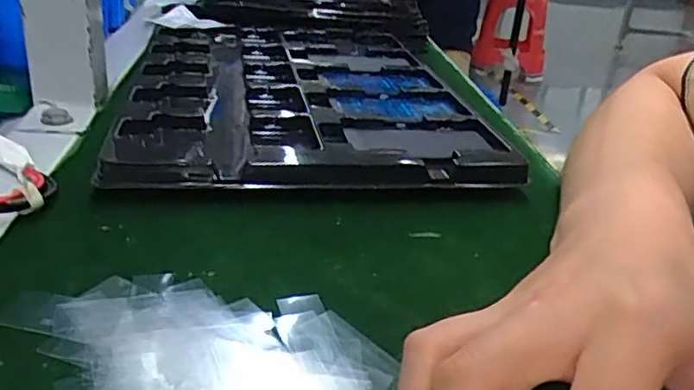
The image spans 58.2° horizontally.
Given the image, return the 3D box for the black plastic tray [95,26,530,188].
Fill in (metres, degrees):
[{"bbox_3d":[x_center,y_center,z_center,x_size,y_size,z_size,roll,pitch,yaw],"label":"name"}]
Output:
[{"bbox_3d":[-0.040,-0.077,0.459,0.231,0.023,0.311,-1,28,-11],"label":"black plastic tray"}]

